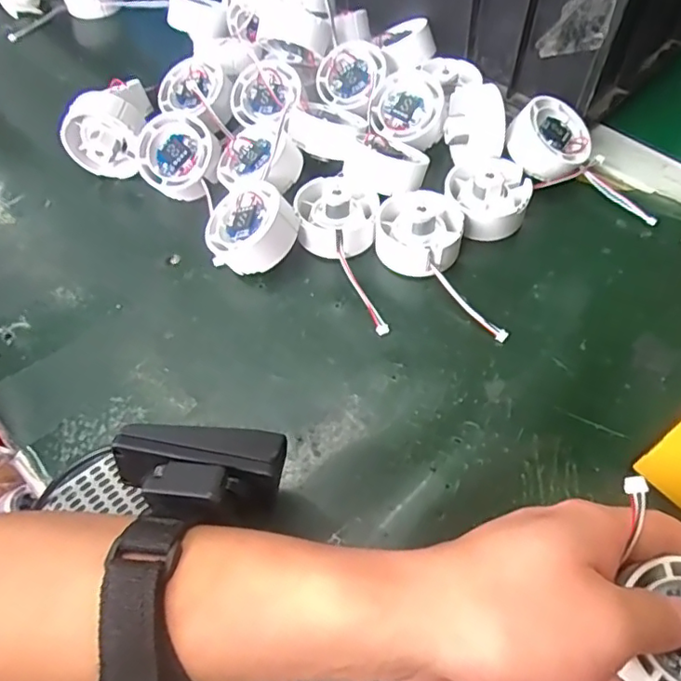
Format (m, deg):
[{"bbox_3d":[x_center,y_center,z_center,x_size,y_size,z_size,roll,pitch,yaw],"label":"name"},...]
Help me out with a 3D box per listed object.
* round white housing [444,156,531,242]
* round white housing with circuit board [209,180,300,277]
[{"bbox_3d":[0.098,-0.096,0.382,0.053,0.033,0.054,-1,58,1],"label":"round white housing"},{"bbox_3d":[-0.056,-0.072,0.358,0.056,0.023,0.055,-9,66,21],"label":"round white housing with circuit board"}]

